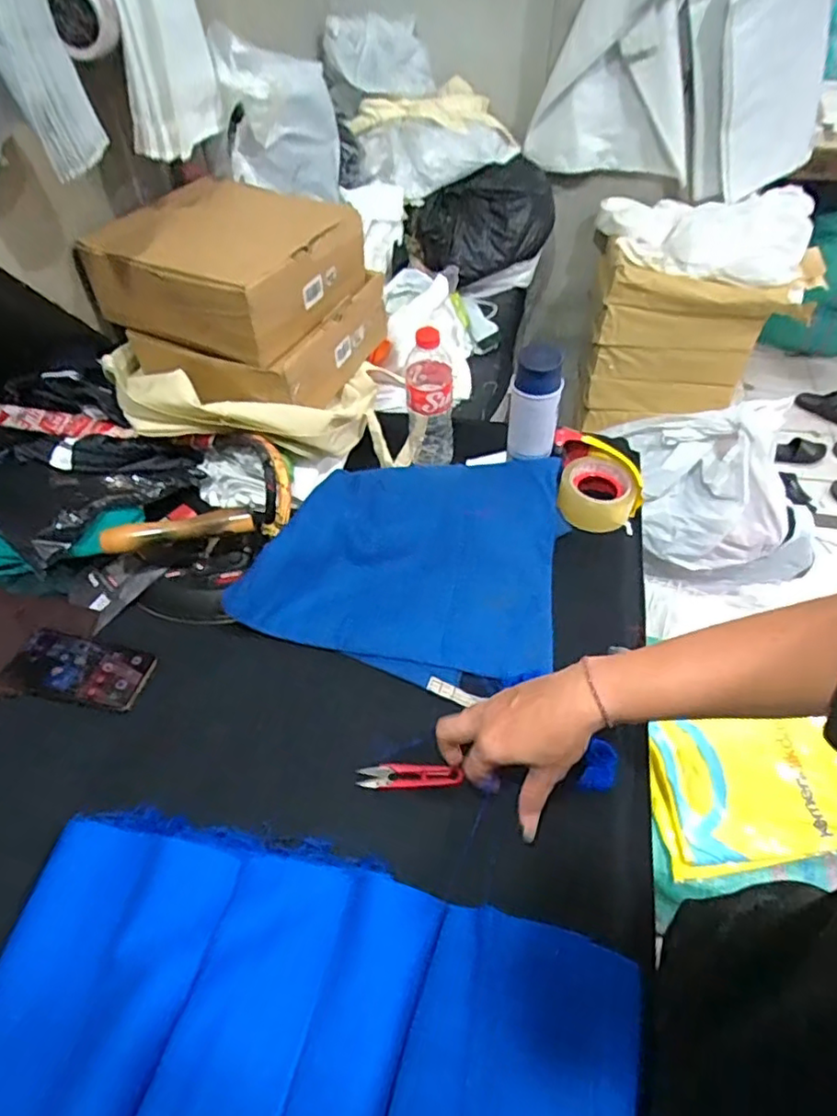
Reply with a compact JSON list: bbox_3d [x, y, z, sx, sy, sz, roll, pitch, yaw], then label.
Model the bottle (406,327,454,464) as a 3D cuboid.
[{"bbox_3d":[0.017,-0.219,0.874,0.065,0.211,0.066,-1,48,1],"label":"bottle"}]

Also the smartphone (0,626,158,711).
[{"bbox_3d":[-0.398,0.127,0.725,0.170,0.016,0.073,10,56,11],"label":"smartphone"}]

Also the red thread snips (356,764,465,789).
[{"bbox_3d":[-0.009,0.215,0.616,0.101,0.013,0.023,-2,48,0],"label":"red thread snips"}]

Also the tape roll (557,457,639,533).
[{"bbox_3d":[0.247,-0.090,0.860,0.103,0.059,0.096,10,49,11],"label":"tape roll"}]

